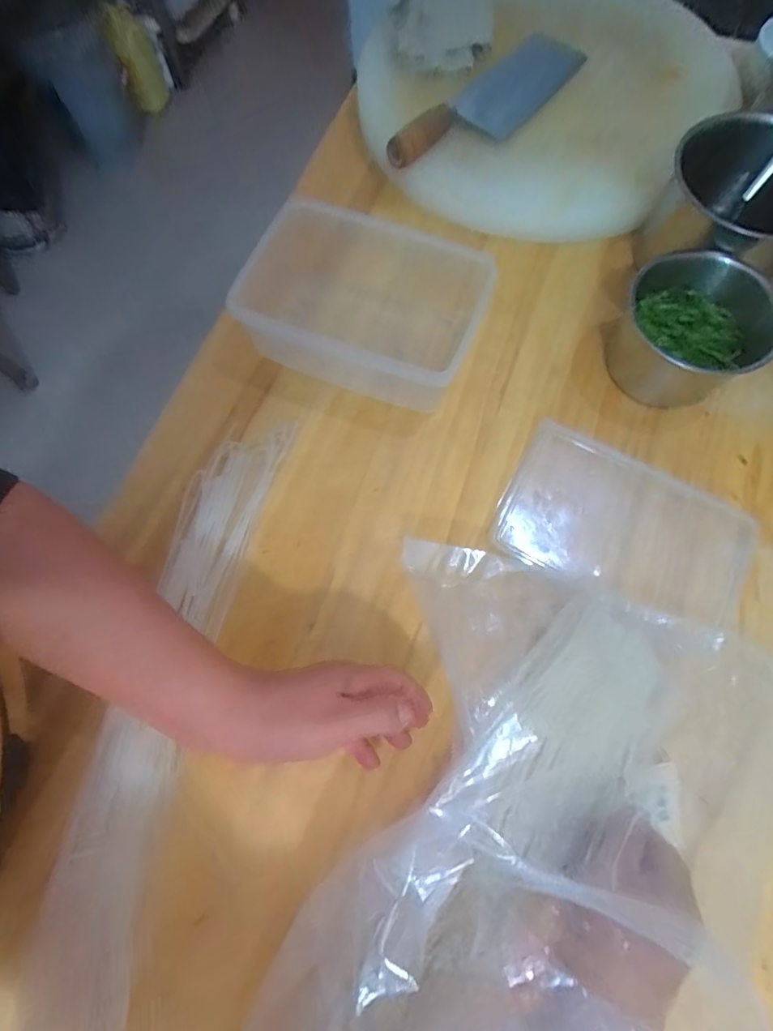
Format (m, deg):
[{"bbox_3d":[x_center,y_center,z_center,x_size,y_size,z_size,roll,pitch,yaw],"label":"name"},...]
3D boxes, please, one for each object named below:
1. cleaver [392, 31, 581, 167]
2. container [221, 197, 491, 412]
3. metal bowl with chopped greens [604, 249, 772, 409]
[{"bbox_3d":[0.119,-0.479,0.543,0.079,0.042,0.285,39,76,13],"label":"cleaver"},{"bbox_3d":[-0.031,-0.220,0.475,0.250,0.086,0.155,17,73,7],"label":"container"},{"bbox_3d":[0.289,-0.178,0.442,0.113,0.094,0.127,-8,72,-2],"label":"metal bowl with chopped greens"}]

